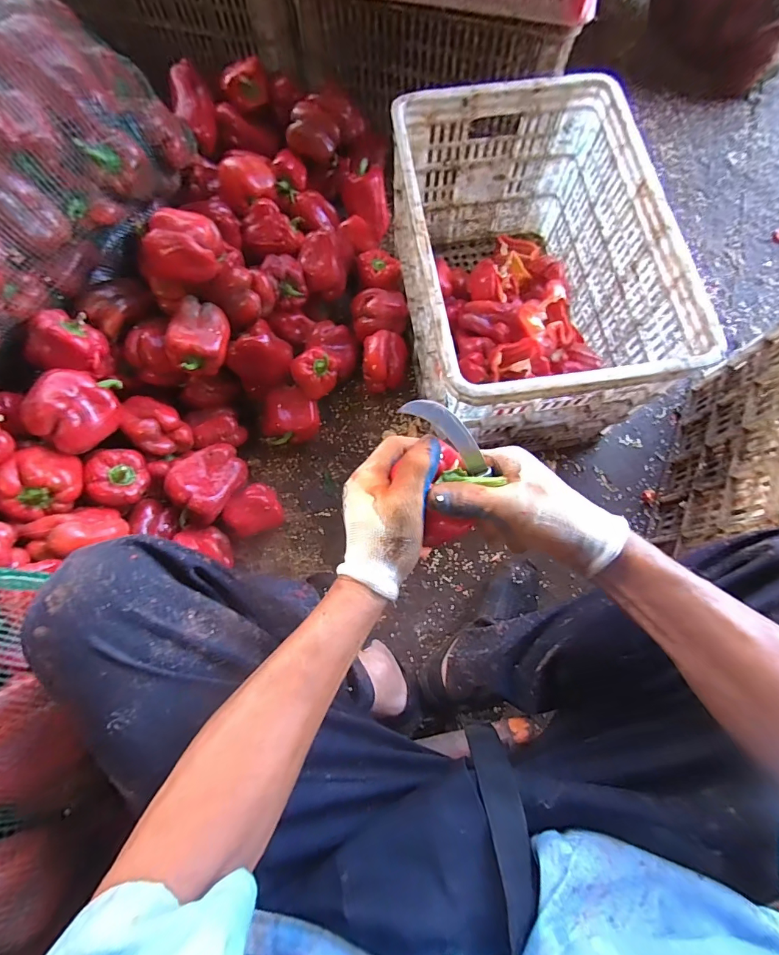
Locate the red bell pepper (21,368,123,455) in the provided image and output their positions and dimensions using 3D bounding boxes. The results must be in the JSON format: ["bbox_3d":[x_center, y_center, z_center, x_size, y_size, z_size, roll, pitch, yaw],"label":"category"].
[{"bbox_3d":[-0.466,-0.101,0.609,0.083,0.076,0.125,4,76,0],"label":"red bell pepper"}]

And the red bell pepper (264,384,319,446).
[{"bbox_3d":[-0.180,-0.112,0.761,0.100,0.079,0.087,-16,77,-5],"label":"red bell pepper"}]

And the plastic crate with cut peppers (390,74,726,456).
[{"bbox_3d":[0.213,-0.339,0.711,0.352,0.288,0.525,-10,76,-3],"label":"plastic crate with cut peppers"}]

